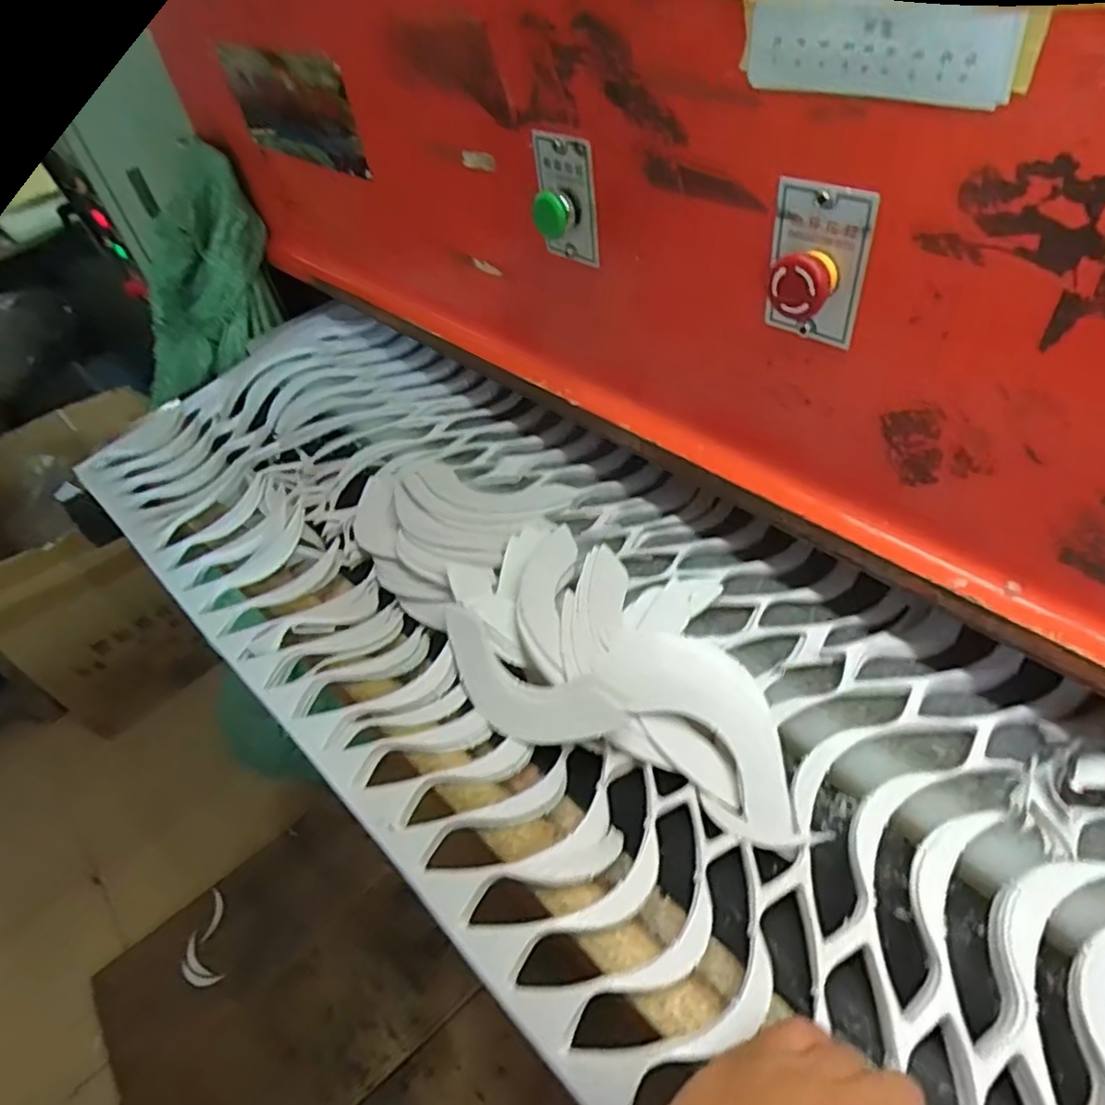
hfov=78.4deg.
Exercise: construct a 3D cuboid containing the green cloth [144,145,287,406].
[{"bbox_3d":[-0.494,-0.376,0.994,0.129,0.370,0.184,31,22,30],"label":"green cloth"}]

